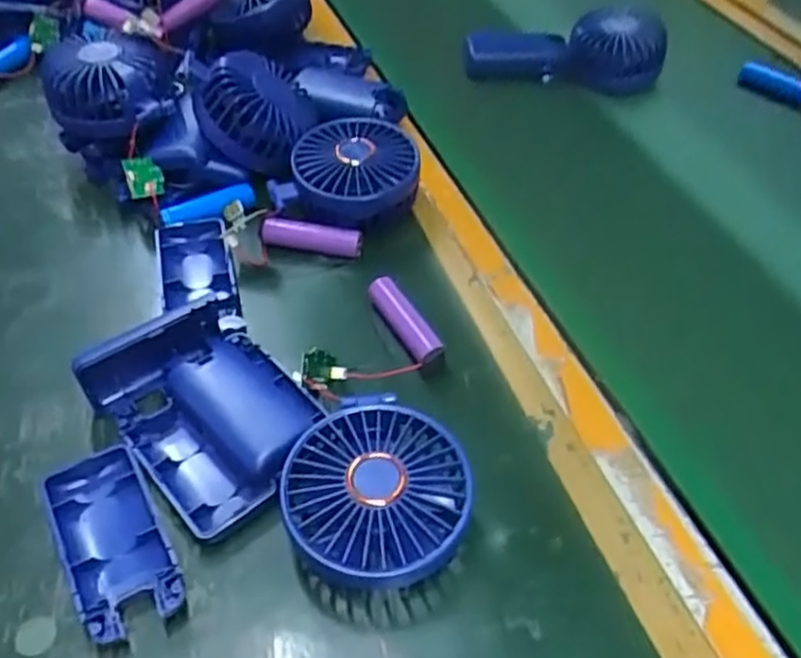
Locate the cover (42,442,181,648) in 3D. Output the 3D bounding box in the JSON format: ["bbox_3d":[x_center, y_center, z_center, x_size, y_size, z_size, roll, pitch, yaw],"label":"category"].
[{"bbox_3d":[-0.136,0.101,0.341,0.044,0.013,0.092,-23,54,-21],"label":"cover"}]

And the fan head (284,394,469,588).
[{"bbox_3d":[-0.013,0.082,0.342,0.090,0.044,0.088,33,55,24],"label":"fan head"}]

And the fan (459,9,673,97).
[{"bbox_3d":[0.147,-0.256,0.656,0.180,0.048,0.065,8,49,5],"label":"fan"}]

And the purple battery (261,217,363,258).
[{"bbox_3d":[-0.057,-0.060,0.475,0.066,0.019,0.015,12,49,8],"label":"purple battery"}]

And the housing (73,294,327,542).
[{"bbox_3d":[-0.102,0.037,0.381,0.089,0.043,0.127,-34,58,-28],"label":"housing"}]

